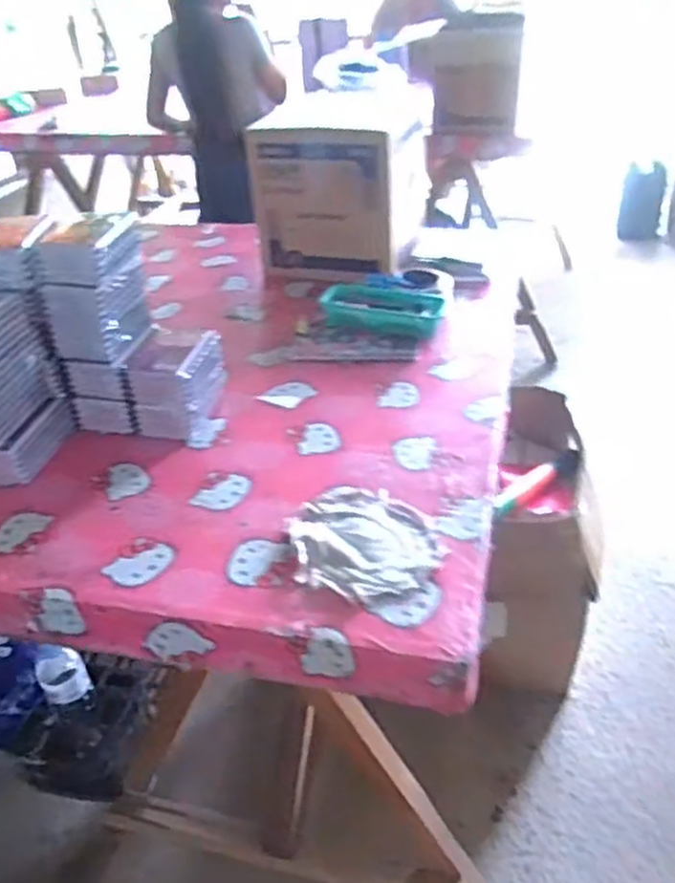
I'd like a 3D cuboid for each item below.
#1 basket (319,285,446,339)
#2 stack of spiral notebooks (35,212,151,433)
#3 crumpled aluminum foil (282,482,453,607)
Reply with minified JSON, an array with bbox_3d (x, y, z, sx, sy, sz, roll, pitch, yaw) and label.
[{"bbox_3d":[0.085,-0.240,1.351,0.226,0.051,0.106,3,33,13],"label":"basket"},{"bbox_3d":[-0.344,-0.175,1.103,0.119,0.315,0.131,3,36,9],"label":"stack of spiral notebooks"},{"bbox_3d":[0.025,0.116,0.886,0.165,0.018,0.190,-25,37,-28],"label":"crumpled aluminum foil"}]

